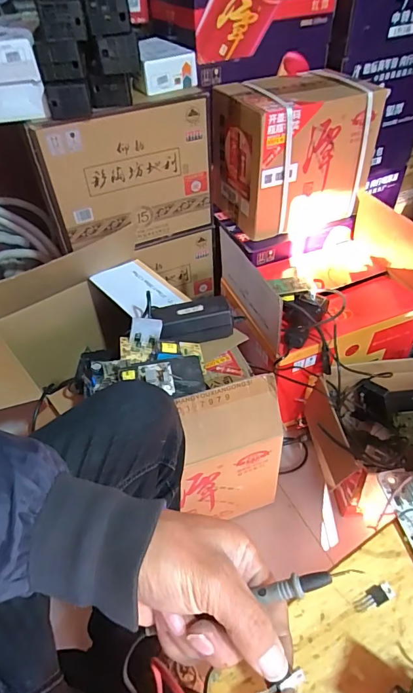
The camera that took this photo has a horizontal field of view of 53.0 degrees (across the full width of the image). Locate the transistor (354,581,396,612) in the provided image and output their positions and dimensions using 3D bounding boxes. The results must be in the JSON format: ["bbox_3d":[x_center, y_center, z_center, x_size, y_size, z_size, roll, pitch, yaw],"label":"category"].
[{"bbox_3d":[0.116,0.174,0.286,0.029,0.004,0.011,-16,47,-11],"label":"transistor"}]

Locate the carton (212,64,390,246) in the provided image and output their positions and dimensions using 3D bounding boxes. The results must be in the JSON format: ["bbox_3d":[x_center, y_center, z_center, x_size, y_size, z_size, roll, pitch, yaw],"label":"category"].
[{"bbox_3d":[0.208,-0.472,1.011,0.327,0.289,0.244,-19,48,-15],"label":"carton"}]

